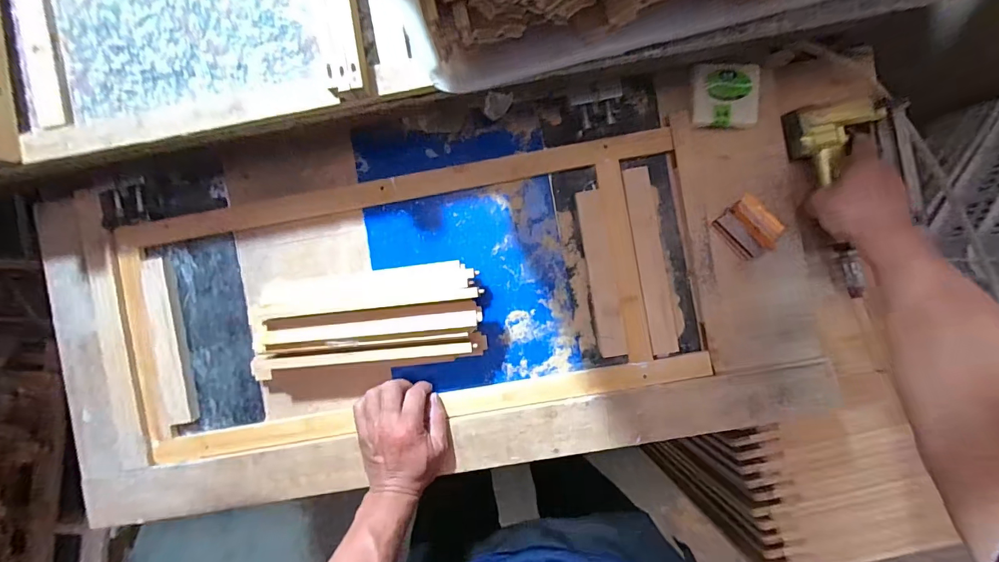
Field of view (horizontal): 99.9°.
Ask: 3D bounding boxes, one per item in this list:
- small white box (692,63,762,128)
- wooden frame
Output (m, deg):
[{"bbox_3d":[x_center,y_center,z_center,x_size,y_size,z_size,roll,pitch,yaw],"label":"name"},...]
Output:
[{"bbox_3d":[0.266,-0.217,0.495,0.075,0.023,0.071,5,89,2],"label":"small white box"},{"bbox_3d":[-0.113,0.022,0.519,0.695,0.022,0.305,-10,89,2],"label":"wooden frame"}]

